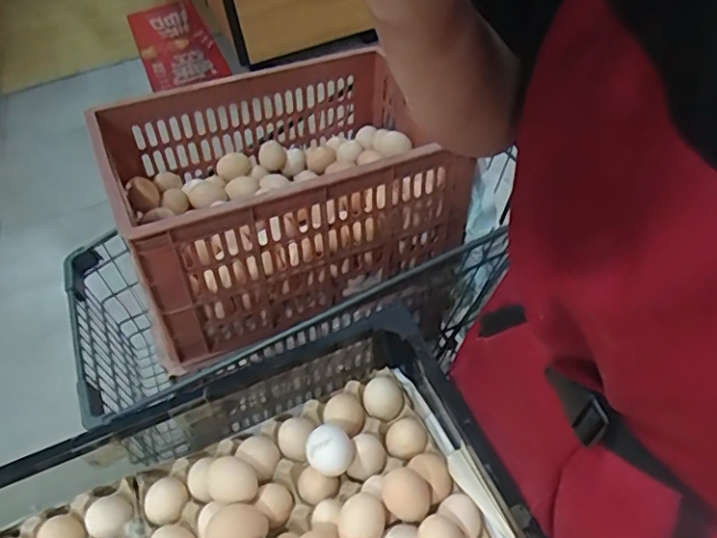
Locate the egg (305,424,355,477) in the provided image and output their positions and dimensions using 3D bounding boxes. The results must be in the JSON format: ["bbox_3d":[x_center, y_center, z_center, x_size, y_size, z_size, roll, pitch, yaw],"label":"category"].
[{"bbox_3d":[-0.028,0.184,0.556,0.044,0.051,0.043,-3,47,3],"label":"egg"}]

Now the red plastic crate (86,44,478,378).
[{"bbox_3d":[-0.112,-0.117,0.843,0.475,0.250,0.328,-21,49,-13],"label":"red plastic crate"}]

